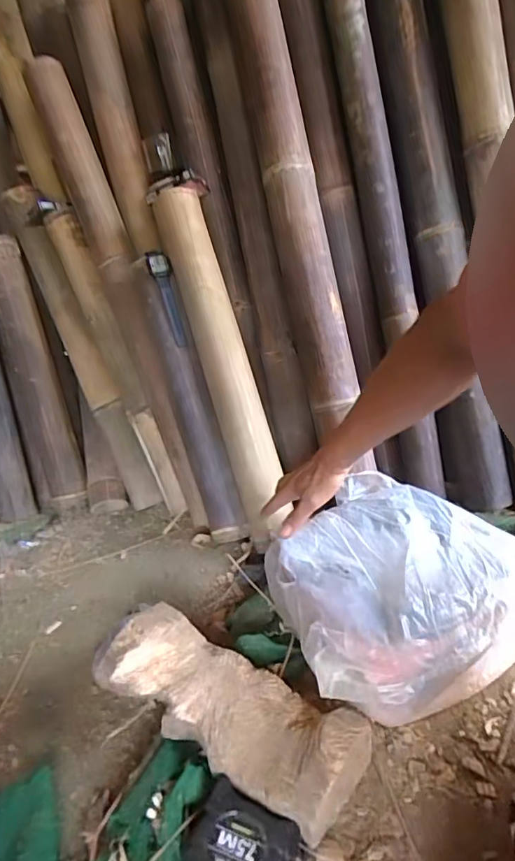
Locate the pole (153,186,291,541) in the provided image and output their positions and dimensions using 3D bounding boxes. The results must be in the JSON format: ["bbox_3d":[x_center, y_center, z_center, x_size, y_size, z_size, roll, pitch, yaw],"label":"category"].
[{"bbox_3d":[-0.051,-0.120,0.846,0.088,0.617,0.071,-16,-1,-20],"label":"pole"}]

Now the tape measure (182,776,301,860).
[{"bbox_3d":[-0.018,0.357,0.414,0.091,0.044,0.083,4,23,30],"label":"tape measure"}]

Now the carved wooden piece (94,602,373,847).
[{"bbox_3d":[-0.036,0.292,0.527,0.292,0.089,0.110,9,27,36],"label":"carved wooden piece"}]

